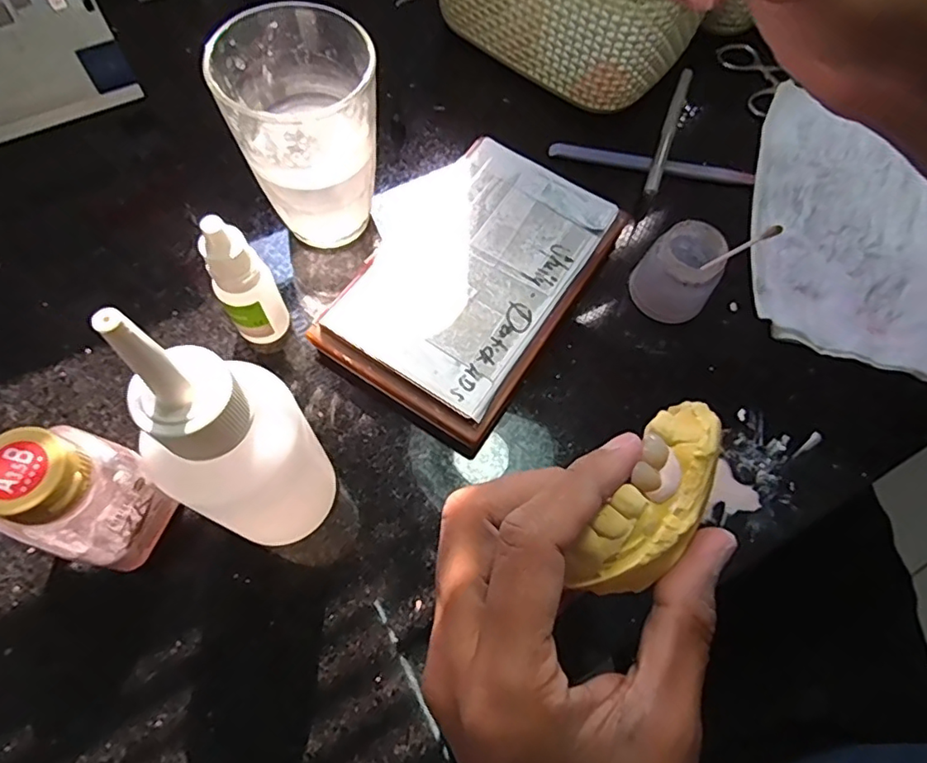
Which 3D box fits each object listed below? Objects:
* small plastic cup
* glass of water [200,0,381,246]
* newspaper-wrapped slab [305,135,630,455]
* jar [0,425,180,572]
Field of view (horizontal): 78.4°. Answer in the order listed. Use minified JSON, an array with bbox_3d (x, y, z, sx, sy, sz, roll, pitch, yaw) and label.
[{"bbox_3d":[0.108,-0.055,0.287,0.036,0.038,0.034,1,67,-3],"label":"small plastic cup"},{"bbox_3d":[-0.072,-0.113,0.272,0.064,0.096,0.067,-11,68,-8],"label":"glass of water"},{"bbox_3d":[0.006,-0.050,0.289,0.096,0.021,0.153,31,69,10],"label":"newspaper-wrapped slab"},{"bbox_3d":[-0.137,0.043,0.211,0.037,0.071,0.039,1,67,-3],"label":"jar"}]

